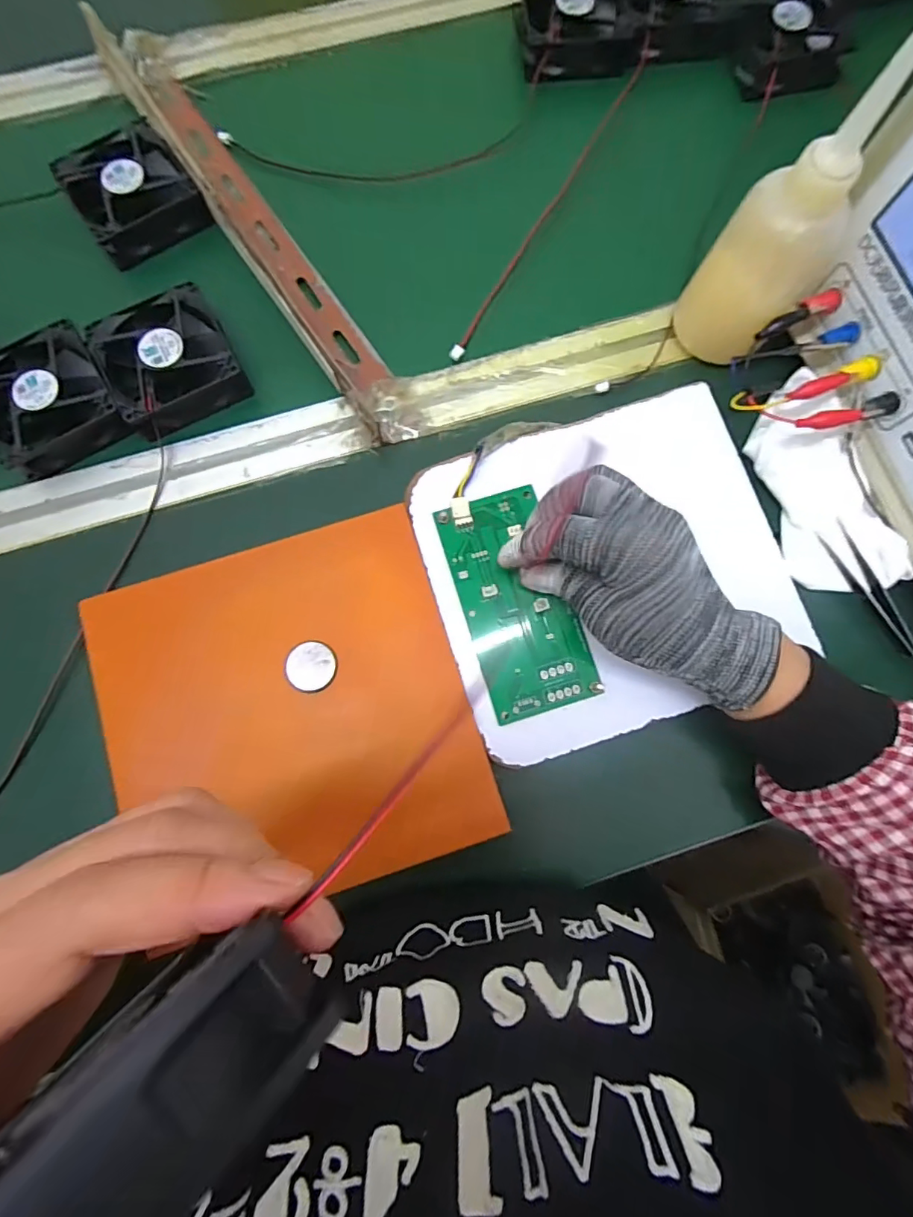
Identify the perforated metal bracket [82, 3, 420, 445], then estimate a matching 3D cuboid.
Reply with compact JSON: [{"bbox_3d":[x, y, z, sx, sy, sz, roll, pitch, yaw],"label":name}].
[{"bbox_3d":[-0.145,-0.275,0.355,0.045,0.040,0.388,-34,81,-5],"label":"perforated metal bracket"}]

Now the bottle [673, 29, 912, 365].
[{"bbox_3d":[0.182,-0.208,0.284,0.064,0.145,0.063,37,82,7],"label":"bottle"}]

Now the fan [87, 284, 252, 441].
[{"bbox_3d":[-0.195,-0.170,0.342,0.080,0.025,0.094,-30,81,-5],"label":"fan"}]

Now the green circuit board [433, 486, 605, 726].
[{"bbox_3d":[0.035,-0.004,0.304,0.064,0.008,0.133,-21,82,-3],"label":"green circuit board"}]

